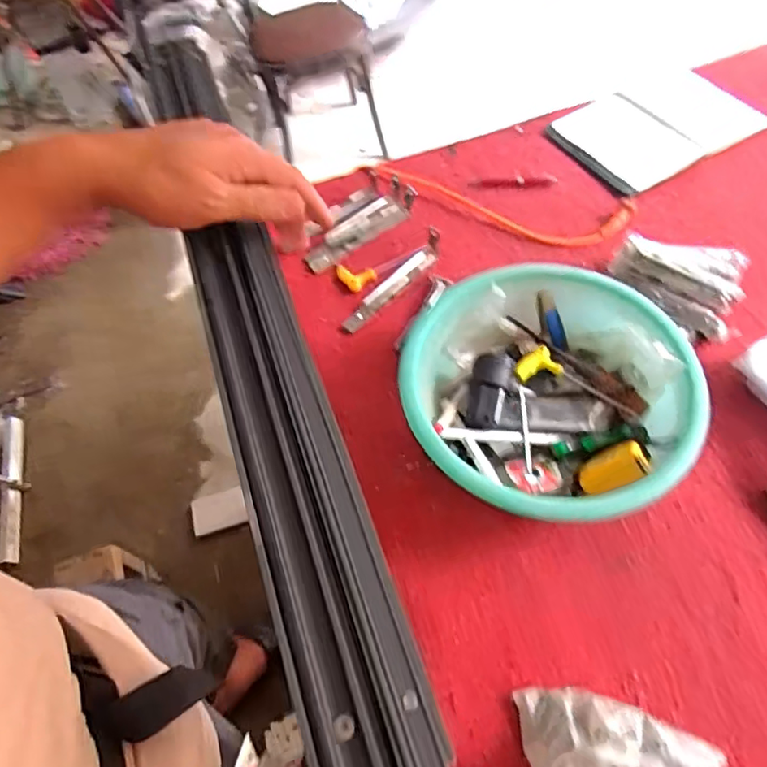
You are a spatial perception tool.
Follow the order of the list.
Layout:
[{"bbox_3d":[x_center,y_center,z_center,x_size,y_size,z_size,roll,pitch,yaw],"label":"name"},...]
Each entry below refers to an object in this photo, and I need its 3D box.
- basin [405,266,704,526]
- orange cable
[{"bbox_3d":[0.177,0.010,0.655,0.296,0.113,0.304,-1,58,2],"label":"basin"},{"bbox_3d":[0.172,-0.283,0.906,0.414,0.031,0.092,16,70,13],"label":"orange cable"}]

